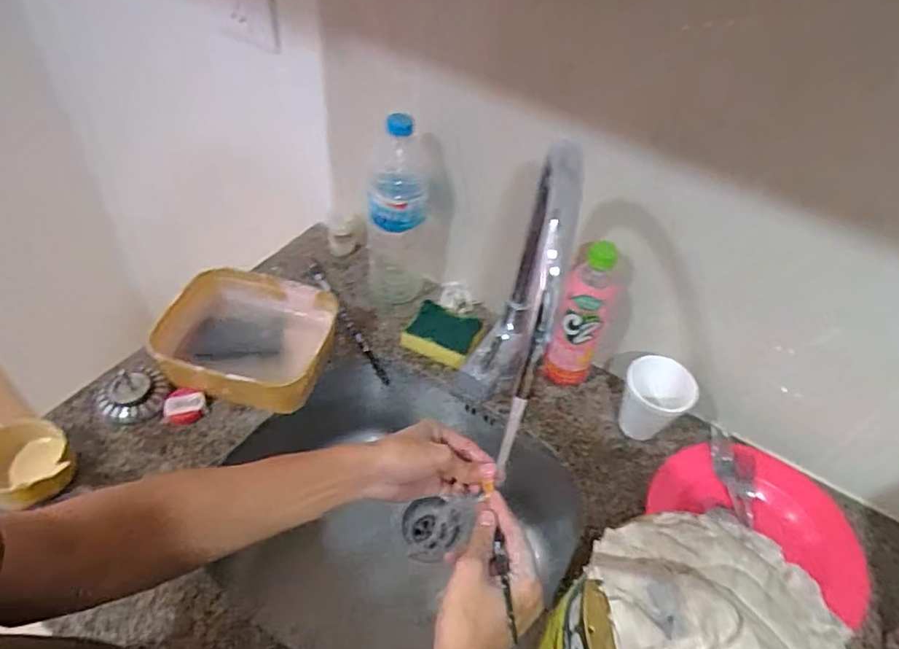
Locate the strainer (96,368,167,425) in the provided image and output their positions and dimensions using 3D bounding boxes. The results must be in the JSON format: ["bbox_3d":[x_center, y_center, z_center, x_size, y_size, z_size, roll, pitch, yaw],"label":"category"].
[{"bbox_3d":[-0.365,0.081,0.670,0.066,0.032,0.070,38,54,26],"label":"strainer"}]

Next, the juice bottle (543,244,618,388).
[{"bbox_3d":[0.154,-0.006,0.694,0.065,0.206,0.053,25,49,16],"label":"juice bottle"}]

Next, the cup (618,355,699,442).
[{"bbox_3d":[0.242,0.092,0.693,0.075,0.091,0.080,3,47,-4],"label":"cup"}]

